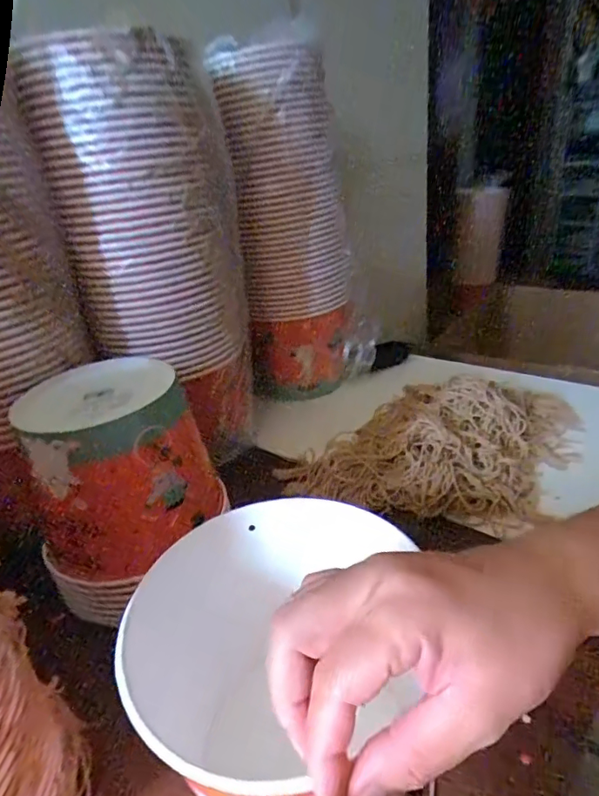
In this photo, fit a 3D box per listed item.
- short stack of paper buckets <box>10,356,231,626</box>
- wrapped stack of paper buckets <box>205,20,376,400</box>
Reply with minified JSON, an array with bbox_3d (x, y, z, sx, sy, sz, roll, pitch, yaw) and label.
[{"bbox_3d":[-0.155,0.062,0.426,0.146,0.153,0.145,1,29,15],"label":"short stack of paper buckets"},{"bbox_3d":[-0.001,-0.211,0.647,0.129,0.427,0.120,7,31,25],"label":"wrapped stack of paper buckets"}]

